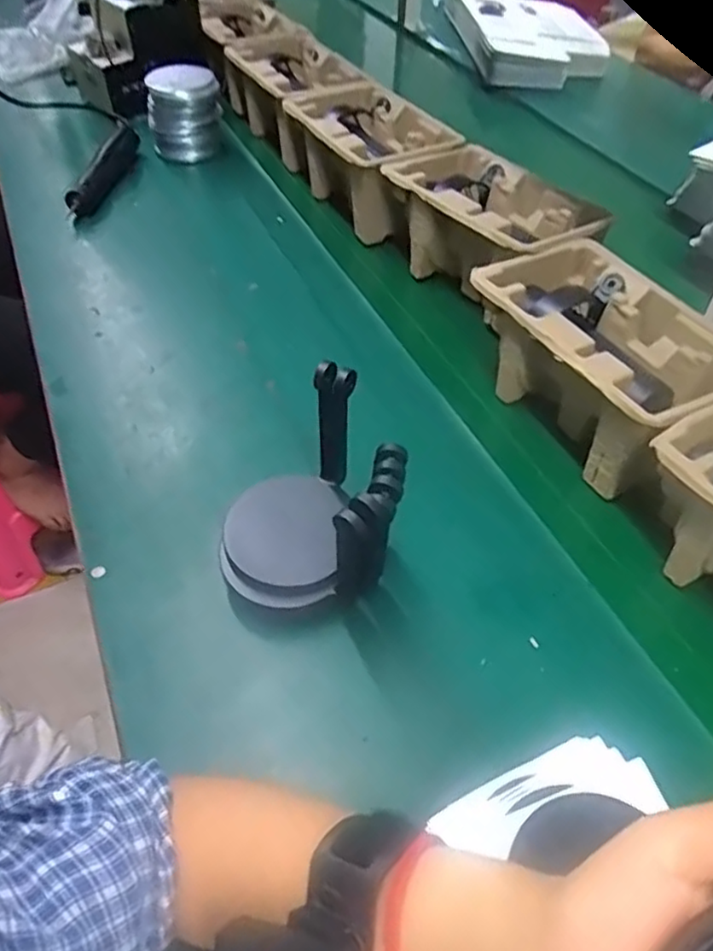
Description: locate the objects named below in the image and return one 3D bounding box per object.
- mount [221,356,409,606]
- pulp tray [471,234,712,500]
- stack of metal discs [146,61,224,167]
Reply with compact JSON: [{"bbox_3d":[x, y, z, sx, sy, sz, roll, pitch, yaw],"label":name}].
[{"bbox_3d":[-0.032,0.015,0.456,0.123,0.129,0.120,6,51,2],"label":"mount"},{"bbox_3d":[0.222,-0.105,0.593,0.153,0.103,0.226,-20,55,-18],"label":"pulp tray"},{"bbox_3d":[-0.247,-0.525,0.942,0.105,0.104,0.084,-11,51,-8],"label":"stack of metal discs"}]

